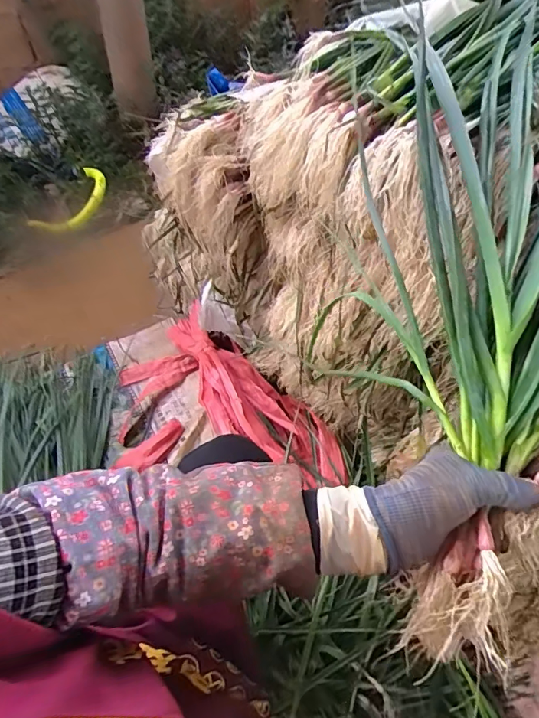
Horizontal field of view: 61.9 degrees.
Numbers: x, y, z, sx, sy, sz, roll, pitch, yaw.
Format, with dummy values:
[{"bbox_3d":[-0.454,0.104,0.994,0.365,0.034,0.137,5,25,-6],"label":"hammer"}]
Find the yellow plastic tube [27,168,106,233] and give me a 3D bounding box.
[{"bbox_3d":[-0.725,-0.591,1.690,0.214,0.112,0.358,30,61,25],"label":"yellow plastic tube"}]

